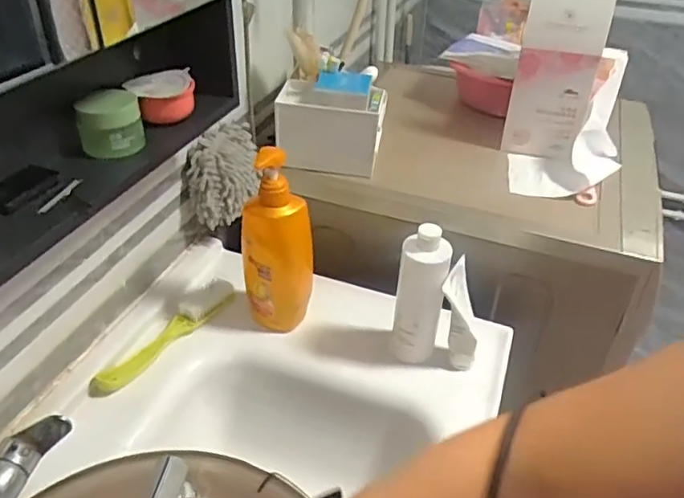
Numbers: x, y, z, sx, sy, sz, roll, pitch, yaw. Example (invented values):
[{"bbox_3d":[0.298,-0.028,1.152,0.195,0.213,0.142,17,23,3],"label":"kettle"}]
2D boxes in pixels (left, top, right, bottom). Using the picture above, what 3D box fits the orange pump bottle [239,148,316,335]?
[{"bbox_3d":[-0.082,-0.002,0.744,0.084,0.262,0.051,-11,39,-19],"label":"orange pump bottle"}]

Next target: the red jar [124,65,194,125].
[{"bbox_3d":[-0.204,-0.175,0.656,0.070,0.041,0.070,2,36,-1],"label":"red jar"}]

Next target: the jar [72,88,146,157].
[{"bbox_3d":[-0.241,-0.130,0.603,0.061,0.051,0.061,-9,38,-16],"label":"jar"}]

